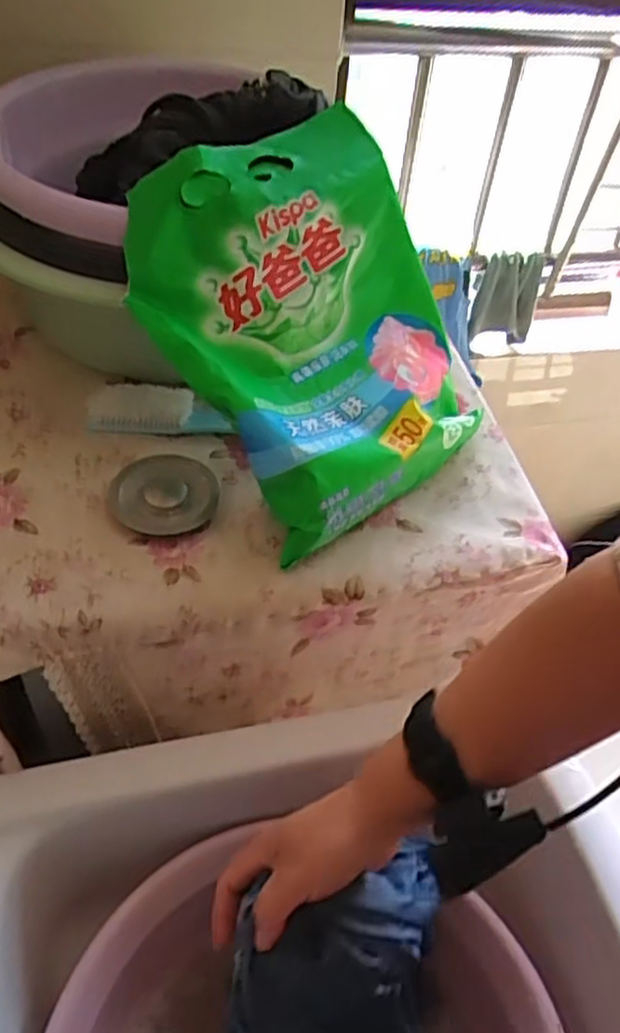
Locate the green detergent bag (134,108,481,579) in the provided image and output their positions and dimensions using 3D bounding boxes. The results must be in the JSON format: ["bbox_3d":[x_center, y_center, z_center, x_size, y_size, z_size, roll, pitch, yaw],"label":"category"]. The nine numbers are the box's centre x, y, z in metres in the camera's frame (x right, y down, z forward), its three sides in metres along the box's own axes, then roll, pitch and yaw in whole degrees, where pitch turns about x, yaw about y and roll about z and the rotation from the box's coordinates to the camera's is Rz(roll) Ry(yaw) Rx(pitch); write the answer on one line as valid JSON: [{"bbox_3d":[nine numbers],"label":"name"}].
[{"bbox_3d":[0.008,-0.151,0.566,0.243,0.056,0.296,-31,90,-27],"label":"green detergent bag"}]

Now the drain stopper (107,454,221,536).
[{"bbox_3d":[-0.115,-0.022,0.577,0.083,0.012,0.078,-6,48,-11],"label":"drain stopper"}]

